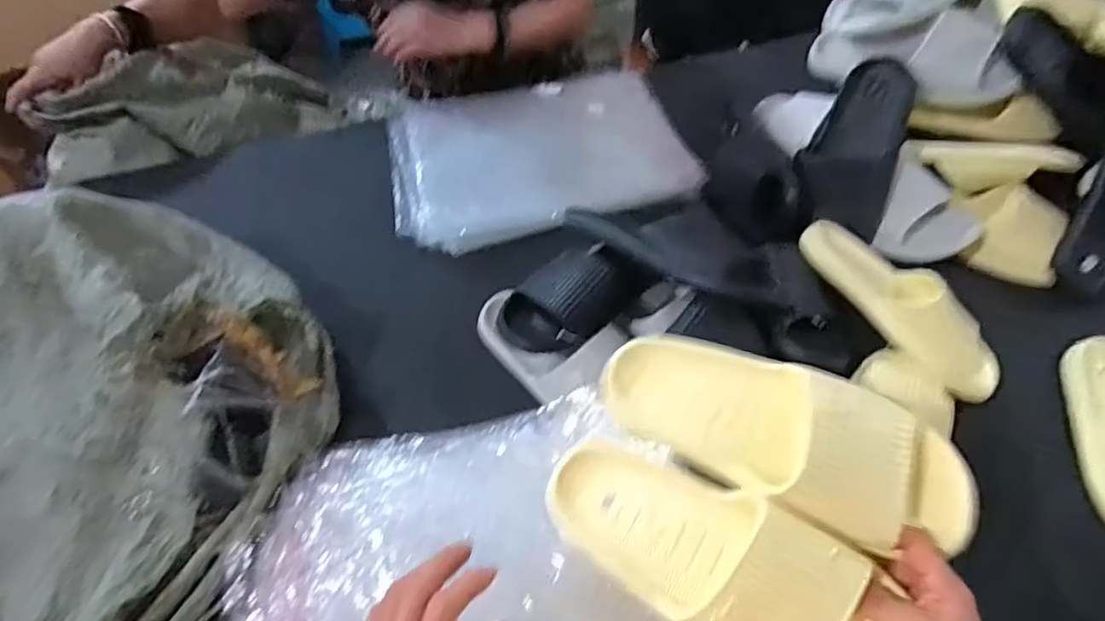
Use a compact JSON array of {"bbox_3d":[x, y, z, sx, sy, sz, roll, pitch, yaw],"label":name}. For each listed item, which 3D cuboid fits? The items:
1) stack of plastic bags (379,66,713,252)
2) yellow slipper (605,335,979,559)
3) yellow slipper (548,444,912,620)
[{"bbox_3d":[-0.030,-0.243,0.943,0.432,0.032,0.329,-14,54,-8],"label":"stack of plastic bags"},{"bbox_3d":[0.154,0.085,0.435,0.248,0.069,0.101,21,83,27],"label":"yellow slipper"},{"bbox_3d":[0.109,0.163,0.416,0.249,0.078,0.099,23,90,26],"label":"yellow slipper"}]

